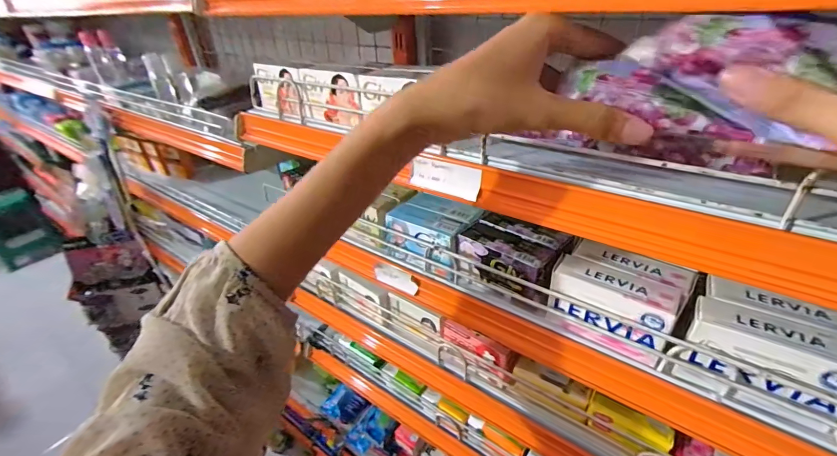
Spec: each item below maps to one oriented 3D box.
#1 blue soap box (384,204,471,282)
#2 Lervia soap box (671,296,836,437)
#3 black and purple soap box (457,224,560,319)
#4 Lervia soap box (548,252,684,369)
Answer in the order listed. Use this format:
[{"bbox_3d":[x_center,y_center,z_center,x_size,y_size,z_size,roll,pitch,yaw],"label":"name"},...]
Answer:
[{"bbox_3d":[0.006,0.014,0.436,0.097,0.058,0.039,16,38,28],"label":"blue soap box"},{"bbox_3d":[0.252,0.099,0.276,0.095,0.062,0.035,17,38,28],"label":"Lervia soap box"},{"bbox_3d":[0.091,0.039,0.391,0.101,0.056,0.044,18,39,31],"label":"black and purple soap box"},{"bbox_3d":[0.166,0.070,0.331,0.093,0.062,0.034,20,40,32],"label":"Lervia soap box"}]

